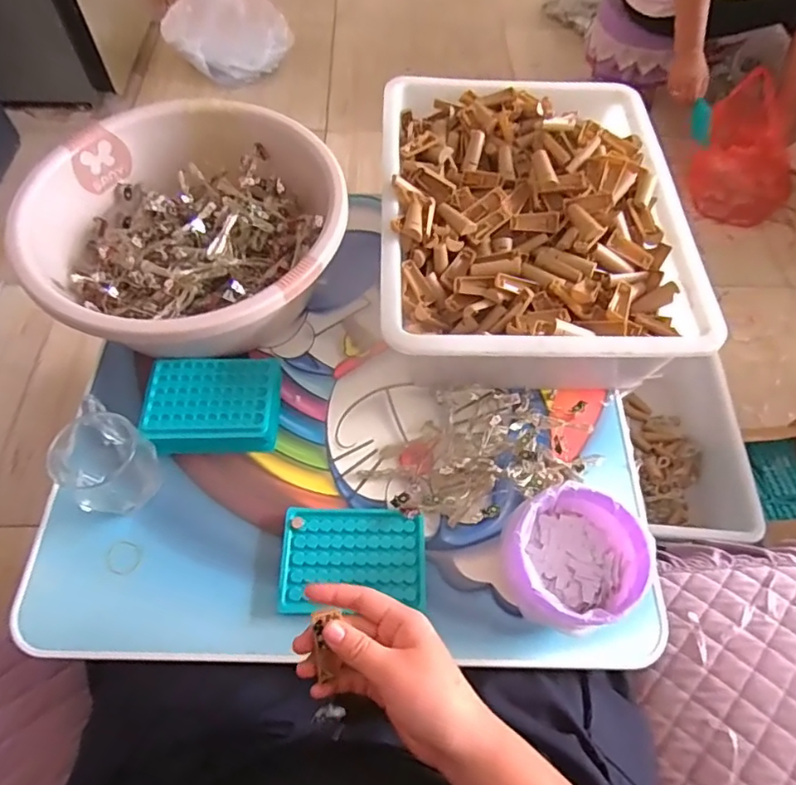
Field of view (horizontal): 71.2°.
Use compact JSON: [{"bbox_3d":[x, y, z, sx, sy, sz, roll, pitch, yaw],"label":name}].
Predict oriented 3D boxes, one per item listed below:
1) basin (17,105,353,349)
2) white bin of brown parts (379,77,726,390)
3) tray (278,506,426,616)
[{"bbox_3d":[-0.221,-0.169,0.614,0.314,0.132,0.300,1,60,-1],"label":"basin"},{"bbox_3d":[0.140,-0.192,0.648,0.310,0.133,0.409,0,60,-1],"label":"white bin of brown parts"},{"bbox_3d":[-0.040,0.155,0.519,0.131,0.017,0.093,1,60,-1],"label":"tray"}]

